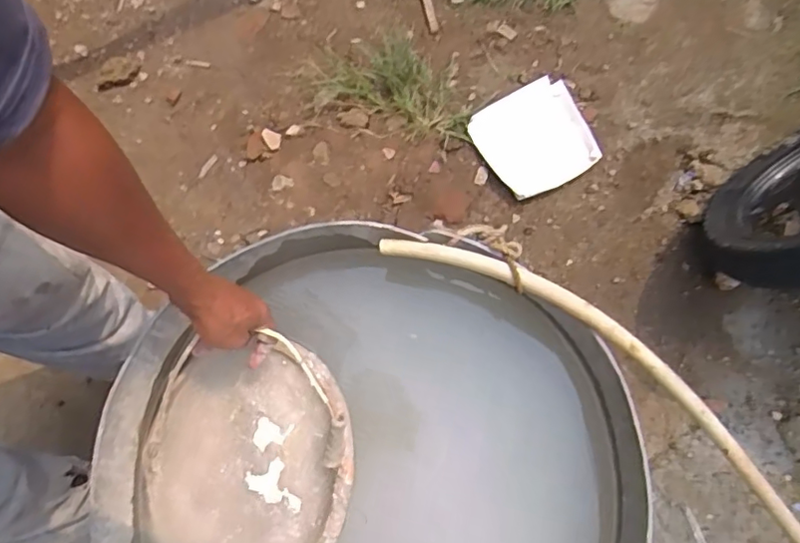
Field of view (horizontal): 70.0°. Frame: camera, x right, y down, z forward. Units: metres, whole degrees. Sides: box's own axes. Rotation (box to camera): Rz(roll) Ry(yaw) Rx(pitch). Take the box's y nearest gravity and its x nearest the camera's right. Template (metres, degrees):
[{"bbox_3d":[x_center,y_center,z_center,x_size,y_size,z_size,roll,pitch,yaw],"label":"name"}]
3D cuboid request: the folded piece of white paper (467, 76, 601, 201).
[{"bbox_3d":[0.258,-0.251,1.096,0.205,0.017,0.197,-29,84,-6],"label":"folded piece of white paper"}]

